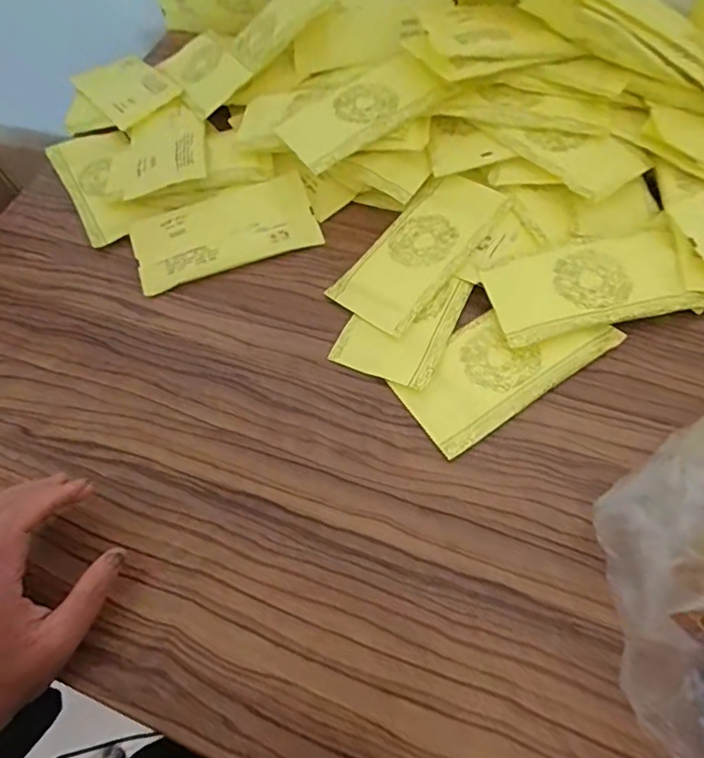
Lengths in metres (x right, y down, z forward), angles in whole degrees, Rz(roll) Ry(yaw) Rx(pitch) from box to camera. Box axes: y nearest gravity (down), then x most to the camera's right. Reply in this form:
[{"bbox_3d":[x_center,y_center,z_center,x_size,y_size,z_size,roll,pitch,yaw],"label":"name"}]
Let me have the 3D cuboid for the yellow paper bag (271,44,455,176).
[{"bbox_3d":[0.008,-0.260,0.483,0.154,0.011,0.083,-33,67,-8],"label":"yellow paper bag"}]

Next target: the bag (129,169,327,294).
[{"bbox_3d":[-0.121,-0.142,0.485,0.170,0.029,0.085,-18,61,-14],"label":"bag"}]

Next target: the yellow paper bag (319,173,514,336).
[{"bbox_3d":[0.063,-0.116,0.451,0.080,0.007,0.170,36,77,25],"label":"yellow paper bag"}]

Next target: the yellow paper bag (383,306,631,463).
[{"bbox_3d":[0.119,-0.015,0.399,0.166,0.009,0.081,-33,65,-9],"label":"yellow paper bag"}]

